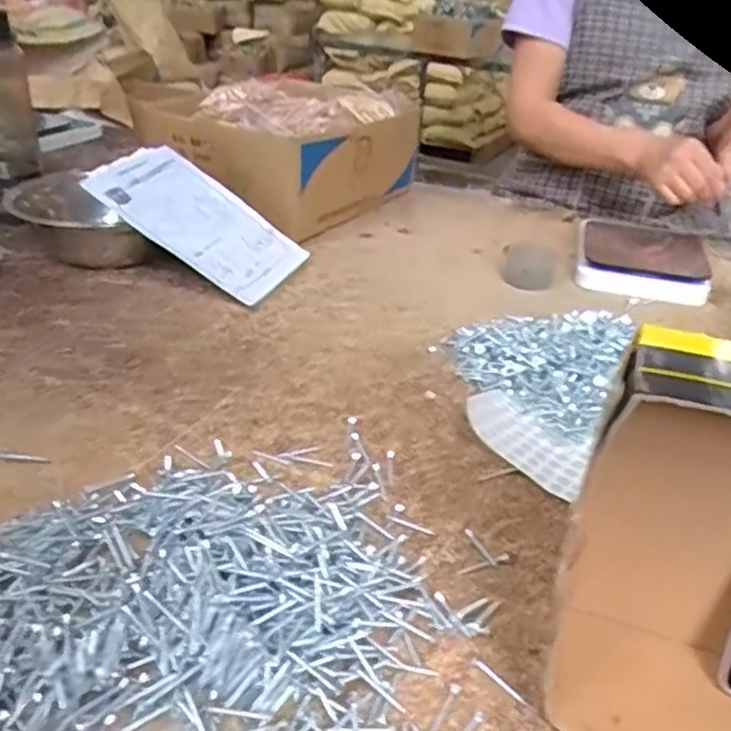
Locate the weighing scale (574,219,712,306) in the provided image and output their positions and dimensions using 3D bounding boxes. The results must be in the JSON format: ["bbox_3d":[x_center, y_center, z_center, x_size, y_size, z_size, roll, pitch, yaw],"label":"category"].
[{"bbox_3d":[0.343,-0.135,0.881,0.152,0.027,0.177,16,34,12],"label":"weighing scale"}]

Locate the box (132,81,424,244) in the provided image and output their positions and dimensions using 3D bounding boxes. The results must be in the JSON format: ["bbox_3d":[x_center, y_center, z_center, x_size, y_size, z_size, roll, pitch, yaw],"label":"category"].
[{"bbox_3d":[-0.091,-0.299,0.979,0.219,0.131,0.320,22,35,27],"label":"box"}]

